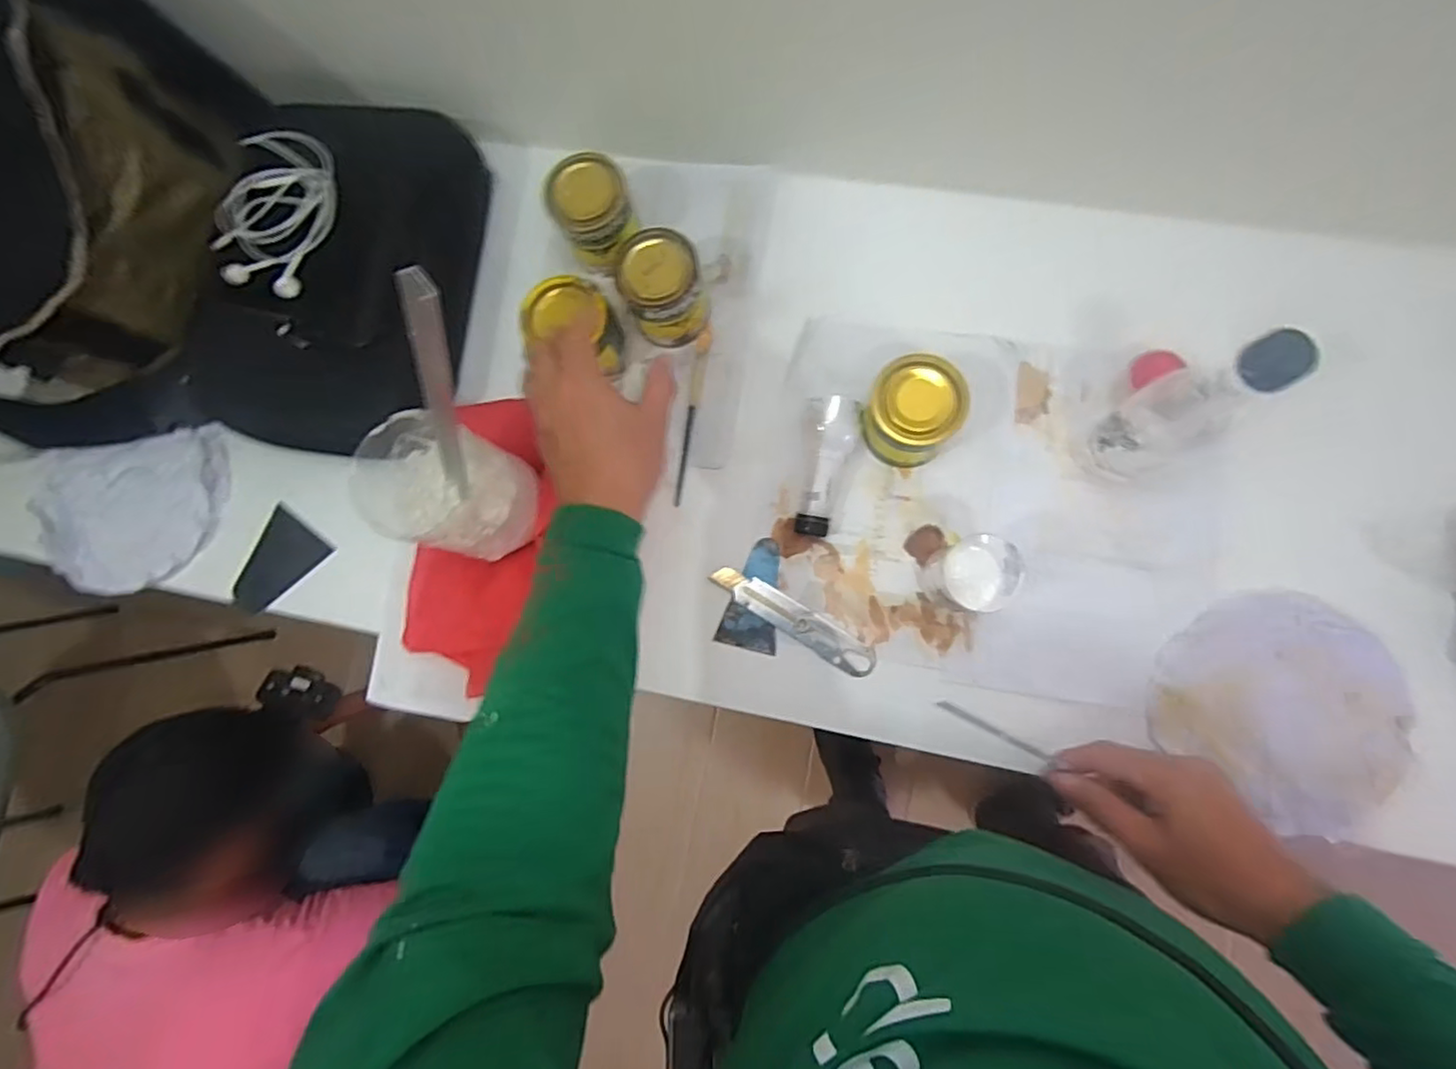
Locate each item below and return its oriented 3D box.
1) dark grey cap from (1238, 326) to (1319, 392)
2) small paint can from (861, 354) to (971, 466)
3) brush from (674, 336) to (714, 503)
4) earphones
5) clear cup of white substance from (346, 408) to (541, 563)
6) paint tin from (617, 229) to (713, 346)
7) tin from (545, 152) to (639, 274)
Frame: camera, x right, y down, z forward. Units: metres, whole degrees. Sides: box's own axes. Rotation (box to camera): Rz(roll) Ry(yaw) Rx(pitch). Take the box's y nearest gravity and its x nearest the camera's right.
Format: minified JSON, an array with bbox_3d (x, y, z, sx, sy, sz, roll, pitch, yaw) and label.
[{"bbox_3d":[0.301,-0.095,0.356,0.026,0.020,0.029,-25,81,2],"label":"dark grey cap"},{"bbox_3d":[0.151,-0.100,0.541,0.073,0.080,0.074,0,84,4],"label":"small paint can"},{"bbox_3d":[-0.035,-0.108,0.602,0.013,0.004,0.162,10,85,5],"label":"brush"},{"bbox_3d":[-0.387,-0.279,0.554,0.096,0.049,0.140,32,87,6],"label":"earphones"},{"bbox_3d":[-0.218,-0.035,0.509,0.096,0.099,0.090,-1,83,6],"label":"clear cup of white substance"},{"bbox_3d":[-0.056,-0.217,0.577,0.068,0.071,0.077,-11,83,3],"label":"paint tin"},{"bbox_3d":[-0.117,-0.284,0.587,0.066,0.086,0.070,-1,83,6],"label":"tin"}]

